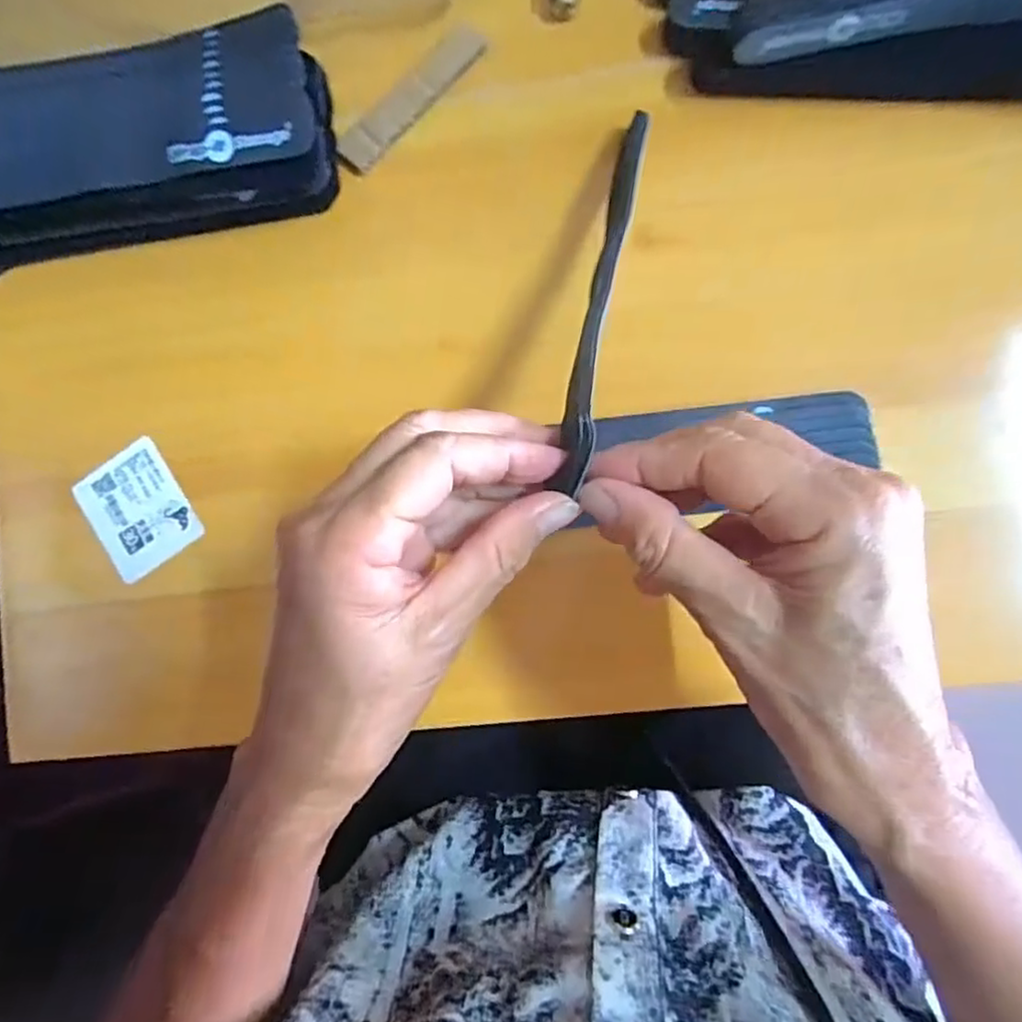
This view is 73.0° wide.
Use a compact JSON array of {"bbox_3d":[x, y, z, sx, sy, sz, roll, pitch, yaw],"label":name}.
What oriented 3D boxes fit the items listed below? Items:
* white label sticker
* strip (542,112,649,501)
[{"bbox_3d":[-0.189,-0.001,0.351,0.047,0.007,0.059,-34,85,-2],"label":"white label sticker"},{"bbox_3d":[0.037,-0.089,0.263,0.011,0.013,0.192,11,60,4],"label":"strip"}]

